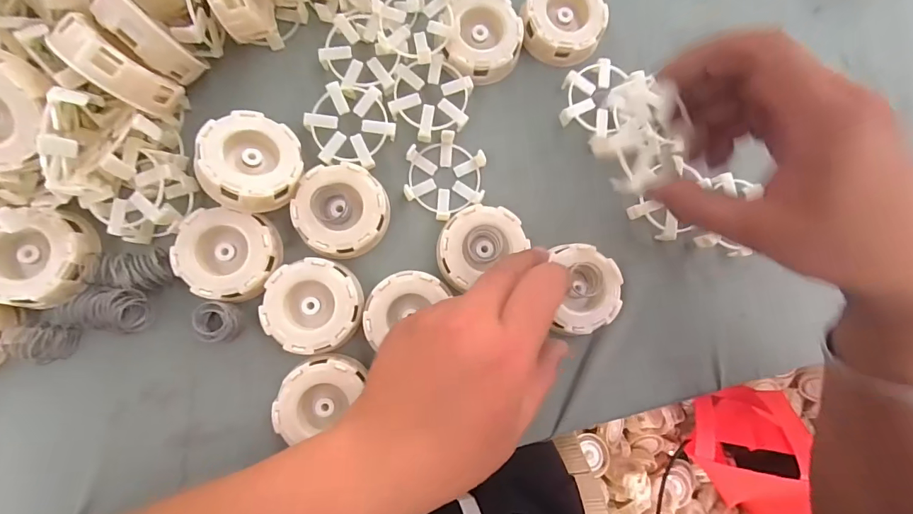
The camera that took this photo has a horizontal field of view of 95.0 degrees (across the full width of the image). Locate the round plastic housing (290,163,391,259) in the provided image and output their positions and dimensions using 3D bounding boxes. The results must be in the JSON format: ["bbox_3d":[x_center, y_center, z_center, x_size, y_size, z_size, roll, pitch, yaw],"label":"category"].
[{"bbox_3d":[-0.077,-0.031,0.279,0.061,0.021,0.059,0,90,-7],"label":"round plastic housing"}]

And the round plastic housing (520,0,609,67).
[{"bbox_3d":[0.078,-0.171,0.303,0.058,0.019,0.057,0,90,-7],"label":"round plastic housing"}]

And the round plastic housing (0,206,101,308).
[{"bbox_3d":[-0.255,0.002,0.255,0.058,0.017,0.055,0,90,-7],"label":"round plastic housing"}]

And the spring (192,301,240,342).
[{"bbox_3d":[-0.153,0.041,0.266,0.021,0.022,0.026,2,90,-7],"label":"spring"}]

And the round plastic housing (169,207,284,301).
[{"bbox_3d":[-0.147,-0.002,0.269,0.060,0.018,0.055,0,90,-7],"label":"round plastic housing"}]

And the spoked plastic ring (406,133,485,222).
[{"bbox_3d":[-0.008,-0.058,0.296,0.060,0.008,0.054,-27,93,-7],"label":"spoked plastic ring"}]

